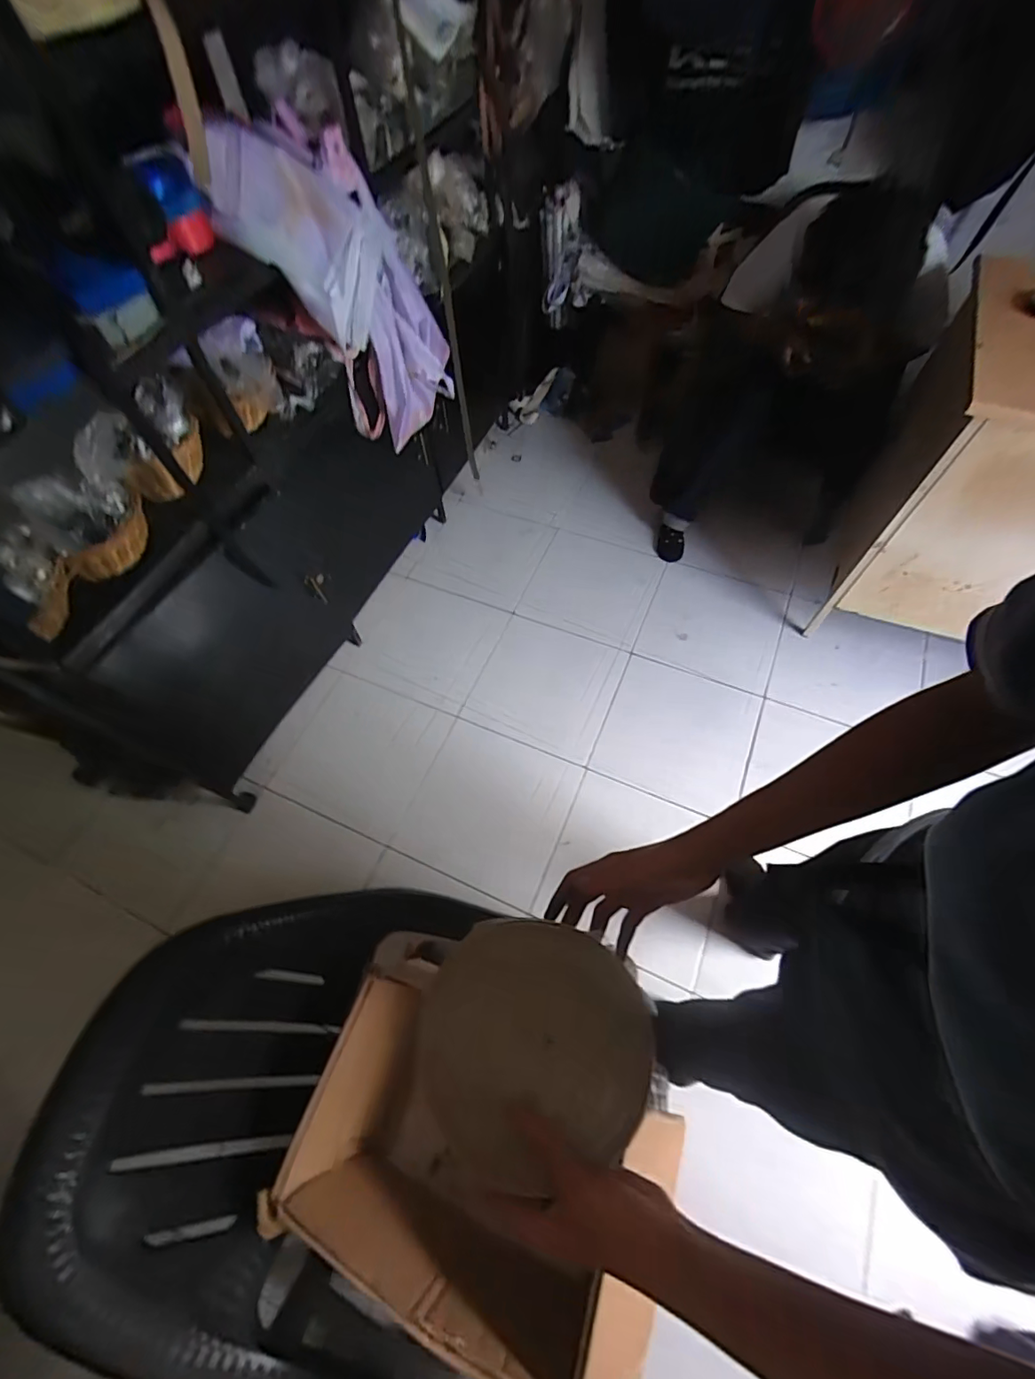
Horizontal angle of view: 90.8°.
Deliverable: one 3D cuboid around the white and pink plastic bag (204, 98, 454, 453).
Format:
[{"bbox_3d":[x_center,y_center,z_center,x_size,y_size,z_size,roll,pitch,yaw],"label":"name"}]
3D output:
[{"bbox_3d":[-0.336,-0.817,1.073,0.181,0.632,0.337,44,96,21],"label":"white and pink plastic bag"}]

